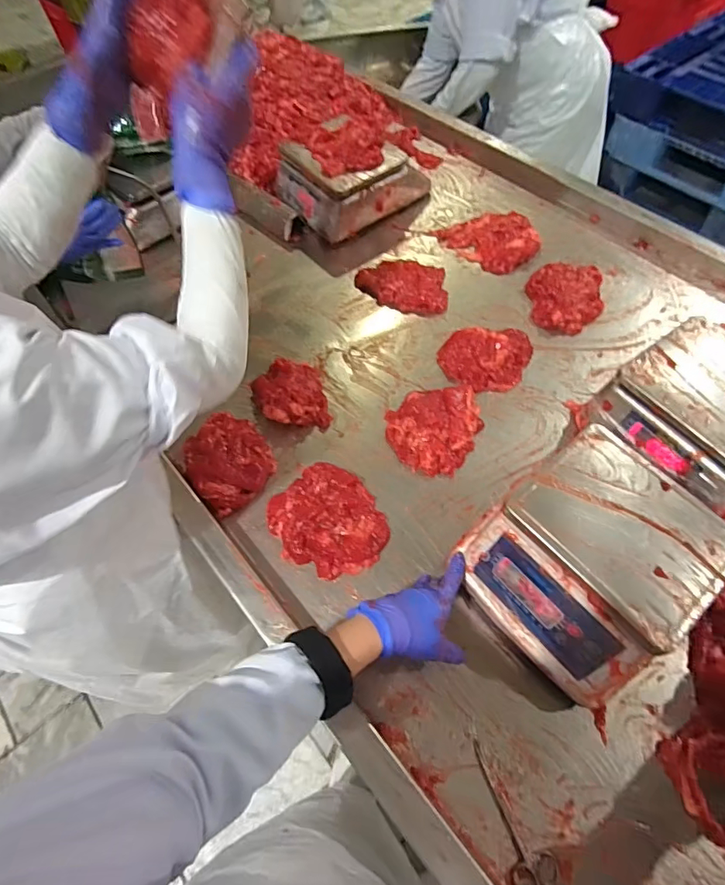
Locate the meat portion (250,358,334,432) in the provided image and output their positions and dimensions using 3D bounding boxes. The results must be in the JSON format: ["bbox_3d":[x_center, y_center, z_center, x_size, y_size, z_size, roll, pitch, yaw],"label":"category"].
[{"bbox_3d":[-0.116,-0.072,0.773,0.108,0.060,0.116,-18,60,-7],"label":"meat portion"}]

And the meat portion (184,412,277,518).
[{"bbox_3d":[-0.203,0.022,0.722,0.125,0.037,0.151,-34,63,-16],"label":"meat portion"}]

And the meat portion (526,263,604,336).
[{"bbox_3d":[0.375,-0.272,0.886,0.132,0.032,0.135,13,61,11],"label":"meat portion"}]

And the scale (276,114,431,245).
[{"bbox_3d":[-0.025,-0.580,1.053,0.289,0.122,0.233,-30,62,-14],"label":"scale"}]

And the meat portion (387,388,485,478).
[{"bbox_3d":[0.114,-0.033,0.753,0.134,0.031,0.167,29,65,19],"label":"meat portion"}]

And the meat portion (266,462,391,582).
[{"bbox_3d":[-0.050,0.109,0.673,0.142,0.032,0.163,-28,62,-13],"label":"meat portion"}]

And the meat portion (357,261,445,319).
[{"bbox_3d":[0.073,-0.297,0.915,0.176,0.042,0.106,2,60,5],"label":"meat portion"}]

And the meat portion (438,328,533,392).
[{"bbox_3d":[0.216,-0.146,0.825,0.164,0.039,0.119,-4,59,1],"label":"meat portion"}]

